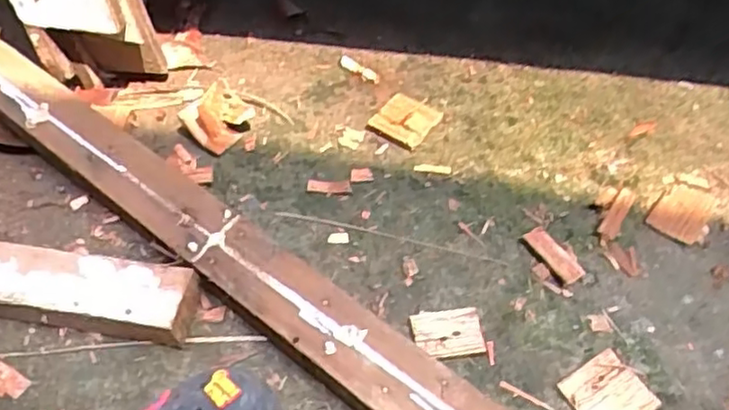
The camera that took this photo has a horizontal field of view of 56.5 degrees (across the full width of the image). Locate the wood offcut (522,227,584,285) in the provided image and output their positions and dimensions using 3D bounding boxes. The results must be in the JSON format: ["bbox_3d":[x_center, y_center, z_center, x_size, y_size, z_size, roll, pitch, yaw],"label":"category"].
[{"bbox_3d":[0.175,0.046,0.628,0.023,0.005,0.061,-28,57,-20],"label":"wood offcut"}]

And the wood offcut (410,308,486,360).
[{"bbox_3d":[0.071,0.109,0.580,0.059,0.007,0.044,-6,52,-5],"label":"wood offcut"}]

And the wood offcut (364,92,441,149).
[{"bbox_3d":[0.043,-0.091,0.725,0.059,0.014,0.064,27,57,19],"label":"wood offcut"}]

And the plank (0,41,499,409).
[{"bbox_3d":[-0.228,-0.019,0.650,0.895,0.054,0.075,33,59,23],"label":"plank"}]

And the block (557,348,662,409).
[{"bbox_3d":[0.196,0.154,0.547,0.059,0.009,0.058,-27,57,-20],"label":"block"}]

